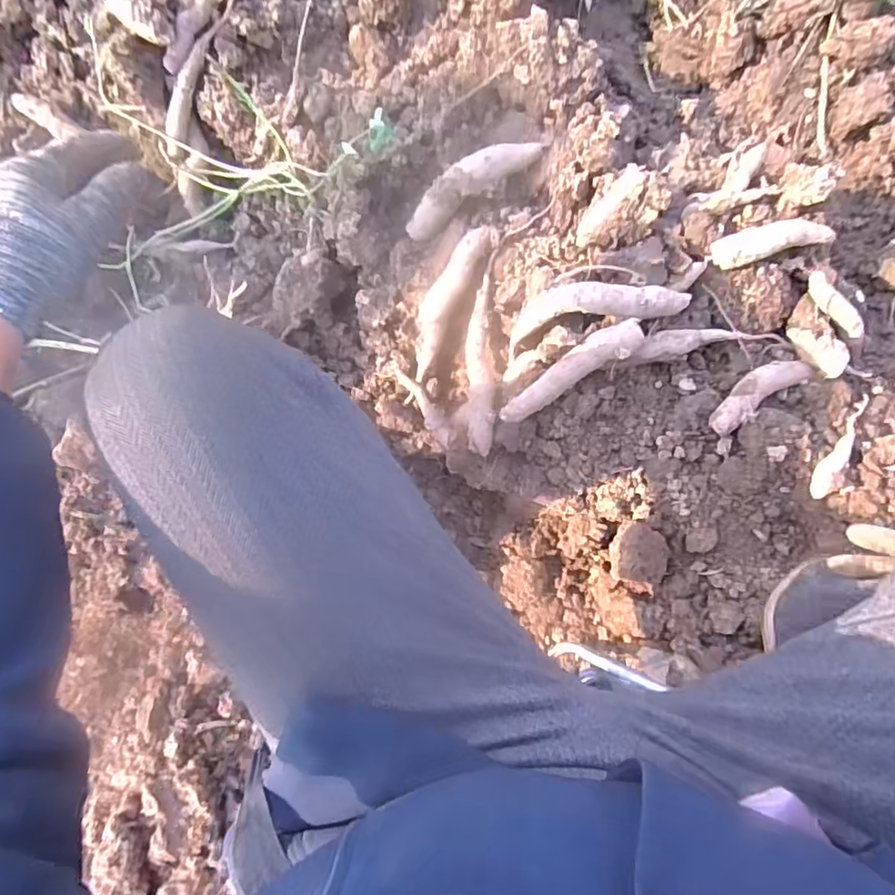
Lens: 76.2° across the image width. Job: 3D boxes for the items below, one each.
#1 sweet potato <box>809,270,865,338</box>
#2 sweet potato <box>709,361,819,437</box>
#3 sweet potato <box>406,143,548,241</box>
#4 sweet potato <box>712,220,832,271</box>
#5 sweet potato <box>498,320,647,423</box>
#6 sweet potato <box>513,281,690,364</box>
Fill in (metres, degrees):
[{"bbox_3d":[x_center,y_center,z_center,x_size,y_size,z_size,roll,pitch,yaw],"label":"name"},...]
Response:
[{"bbox_3d":[0.448,-0.161,0.658,0.097,0.016,0.024,42,89,-11],"label":"sweet potato"},{"bbox_3d":[0.356,-0.065,0.647,0.133,0.025,0.042,-34,81,1],"label":"sweet potato"},{"bbox_3d":[0.030,-0.336,0.727,0.196,0.048,0.052,-29,81,19],"label":"sweet potato"},{"bbox_3d":[0.374,-0.237,0.652,0.136,0.037,0.037,-15,82,4],"label":"sweet potato"},{"bbox_3d":[0.139,-0.086,0.652,0.177,0.059,0.040,-29,81,2],"label":"sweet potato"},{"bbox_3d":[0.169,-0.160,0.660,0.204,0.052,0.059,-11,82,5],"label":"sweet potato"}]

